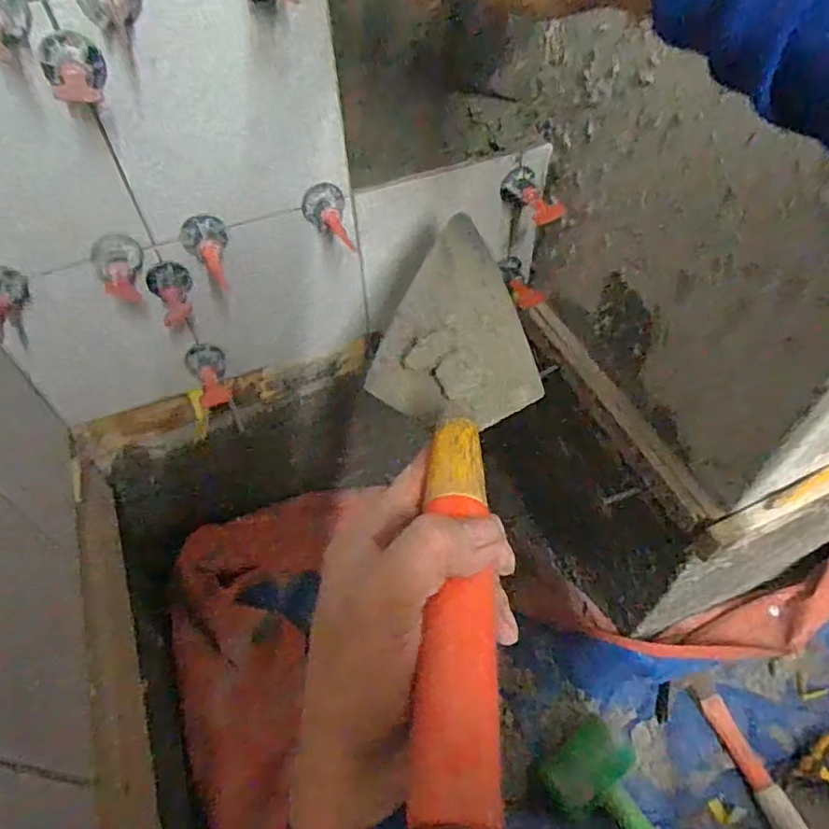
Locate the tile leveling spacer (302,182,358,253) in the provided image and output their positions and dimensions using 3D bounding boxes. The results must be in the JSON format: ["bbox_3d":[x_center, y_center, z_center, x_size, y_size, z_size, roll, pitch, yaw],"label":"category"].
[{"bbox_3d":[-0.065,-0.147,0.438,0.032,0.033,0.044,-11,52,-6],"label":"tile leveling spacer"}]

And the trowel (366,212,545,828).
[{"bbox_3d":[0.022,0.005,0.307,0.096,0.062,0.349,2,41,3],"label":"trowel"}]

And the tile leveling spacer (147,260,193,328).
[{"bbox_3d":[-0.179,-0.091,0.434,0.030,0.033,0.038,-23,55,-15],"label":"tile leveling spacer"}]

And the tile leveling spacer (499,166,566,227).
[{"bbox_3d":[0.103,-0.187,0.510,0.057,0.032,0.027,44,64,11],"label":"tile leveling spacer"}]

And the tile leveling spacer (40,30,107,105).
[{"bbox_3d":[-0.181,-0.183,0.314,0.031,0.029,0.039,-23,55,-15],"label":"tile leveling spacer"}]

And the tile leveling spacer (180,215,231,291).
[{"bbox_3d":[-0.148,-0.118,0.421,0.032,0.037,0.044,-19,54,-12],"label":"tile leveling spacer"}]

